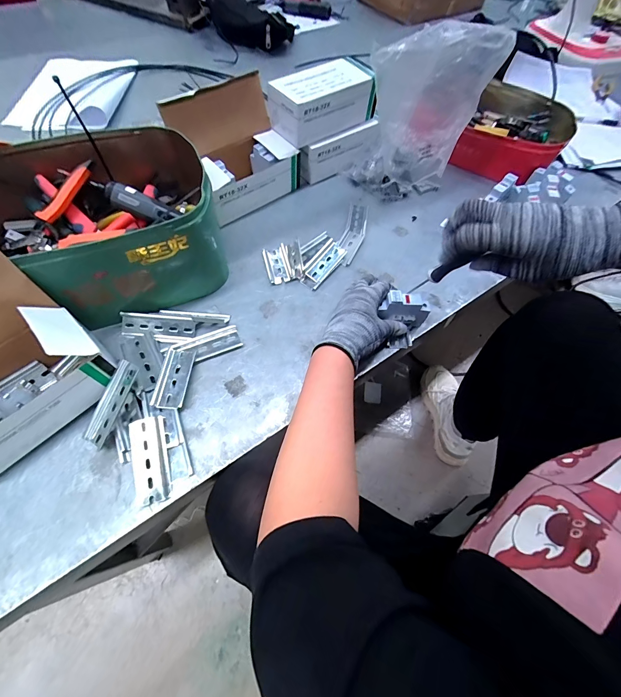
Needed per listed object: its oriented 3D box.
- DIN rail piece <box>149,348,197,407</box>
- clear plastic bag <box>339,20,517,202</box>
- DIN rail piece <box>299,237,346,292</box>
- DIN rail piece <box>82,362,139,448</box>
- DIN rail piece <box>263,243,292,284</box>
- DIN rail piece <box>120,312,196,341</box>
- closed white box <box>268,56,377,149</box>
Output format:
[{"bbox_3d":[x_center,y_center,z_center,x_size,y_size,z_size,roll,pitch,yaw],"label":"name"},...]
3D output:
[{"bbox_3d":[-0.172,0.037,0.404,0.036,0.012,0.081,6,63,-1],"label":"DIN rail piece"},{"bbox_3d":[0.176,-0.380,0.527,0.170,0.231,0.114,23,64,8],"label":"clear plastic bag"},{"bbox_3d":[0.021,-0.138,0.513,0.039,0.007,0.101,30,65,11],"label":"DIN rail piece"},{"bbox_3d":[-0.237,0.064,0.374,0.033,0.011,0.100,22,83,7],"label":"DIN rail piece"},{"bbox_3d":[-0.052,-0.136,0.508,0.038,0.008,0.072,-12,64,-10],"label":"DIN rail piece"},{"bbox_3d":[-0.209,-0.031,0.431,0.096,0.015,0.030,5,63,-1],"label":"DIN rail piece"},{"bbox_3d":[0.023,-0.443,0.557,0.180,0.077,0.091,-29,68,-17],"label":"closed white box"}]

